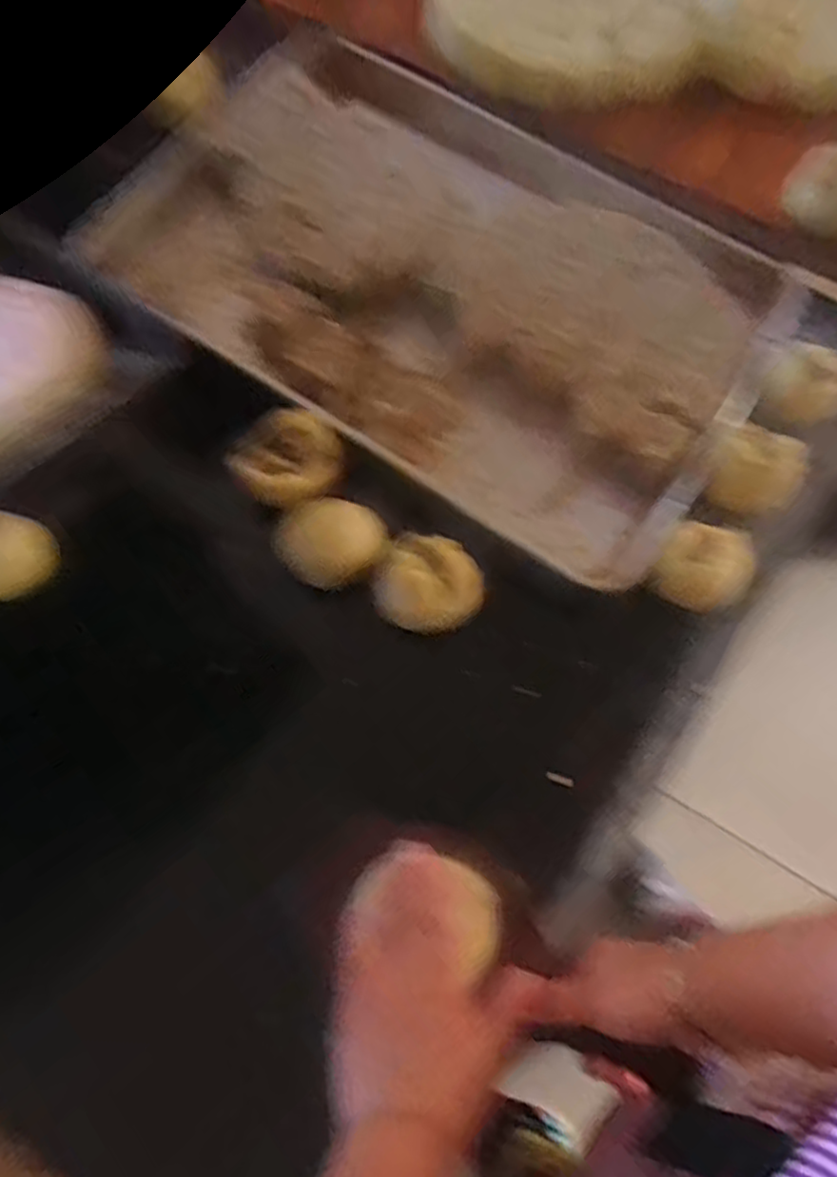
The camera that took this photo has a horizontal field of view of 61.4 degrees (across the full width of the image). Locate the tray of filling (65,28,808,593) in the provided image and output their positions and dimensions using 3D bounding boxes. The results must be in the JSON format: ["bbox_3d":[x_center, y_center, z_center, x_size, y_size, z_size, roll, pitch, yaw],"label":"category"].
[{"bbox_3d":[0.027,-0.305,0.687,0.604,0.079,0.409,33,73,11],"label":"tray of filling"}]

